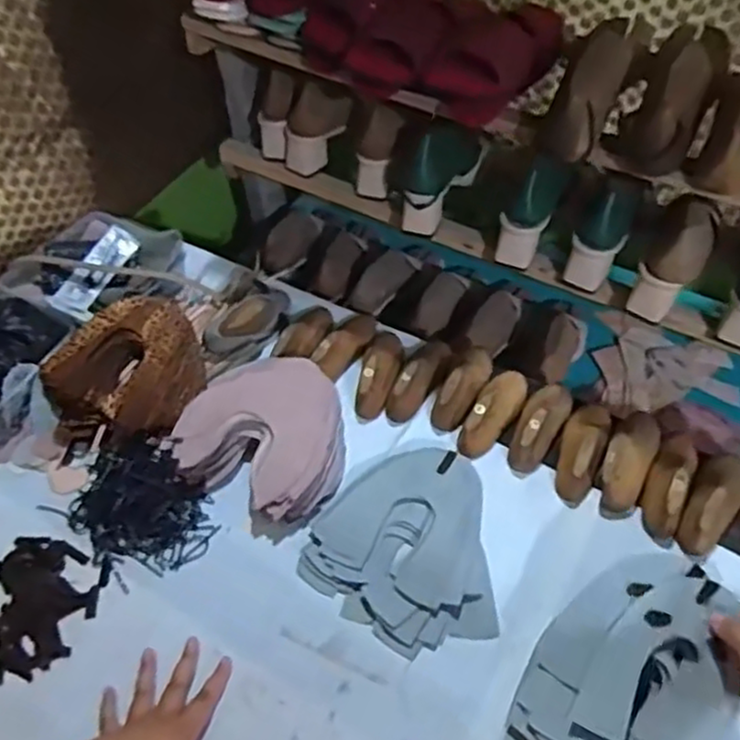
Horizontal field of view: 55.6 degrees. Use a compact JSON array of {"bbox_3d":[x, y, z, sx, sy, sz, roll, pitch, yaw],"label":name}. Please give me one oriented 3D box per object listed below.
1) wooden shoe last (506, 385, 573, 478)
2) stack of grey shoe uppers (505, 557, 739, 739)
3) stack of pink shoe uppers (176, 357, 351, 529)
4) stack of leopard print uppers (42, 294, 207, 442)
[{"bbox_3d":[0.207,0.060,0.850,0.054,0.044,0.135,24,58,19],"label":"wooden shoe last"},{"bbox_3d":[0.238,0.281,0.644,0.169,0.031,0.220,18,80,15],"label":"stack of grey shoe uppers"},{"bbox_3d":[-0.113,0.068,0.843,0.191,0.047,0.199,22,57,18],"label":"stack of pink shoe uppers"},{"bbox_3d":[-0.294,-0.002,0.882,0.190,0.056,0.191,21,54,19],"label":"stack of leopard print uppers"}]

